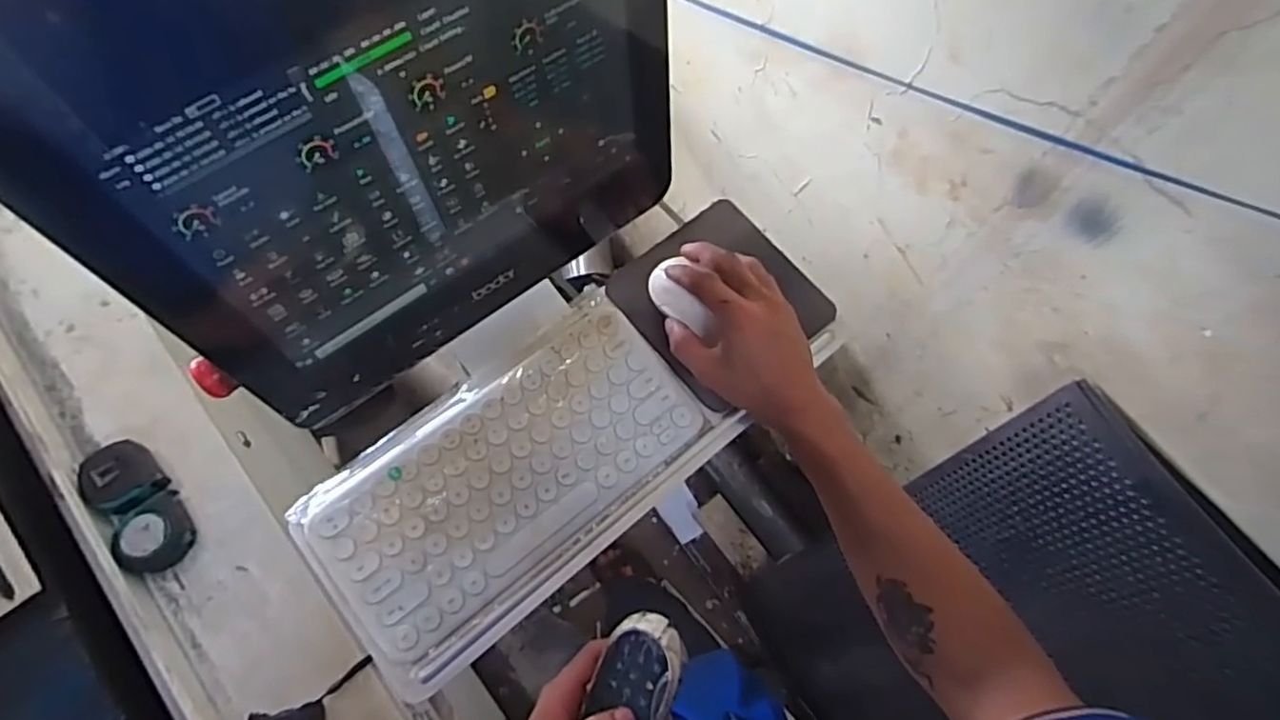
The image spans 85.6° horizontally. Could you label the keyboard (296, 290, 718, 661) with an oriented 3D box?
[{"bbox_3d":[-0.098,0.079,0.523,0.284,0.018,0.145,-37,75,-15],"label":"keyboard"}]

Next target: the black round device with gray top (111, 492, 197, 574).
[{"bbox_3d":[-0.552,0.202,0.787,0.080,0.043,0.078,-41,76,-16],"label":"black round device with gray top"}]

